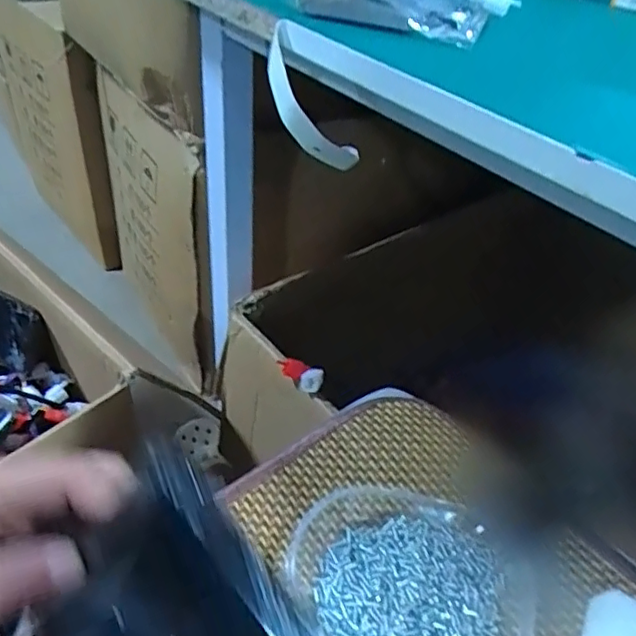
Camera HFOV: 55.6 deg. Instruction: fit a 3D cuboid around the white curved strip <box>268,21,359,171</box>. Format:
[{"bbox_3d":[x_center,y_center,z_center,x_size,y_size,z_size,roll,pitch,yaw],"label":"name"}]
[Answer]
[{"bbox_3d":[-0.006,-0.155,0.459,0.031,0.122,0.053,-26,41,19],"label":"white curved strip"}]

